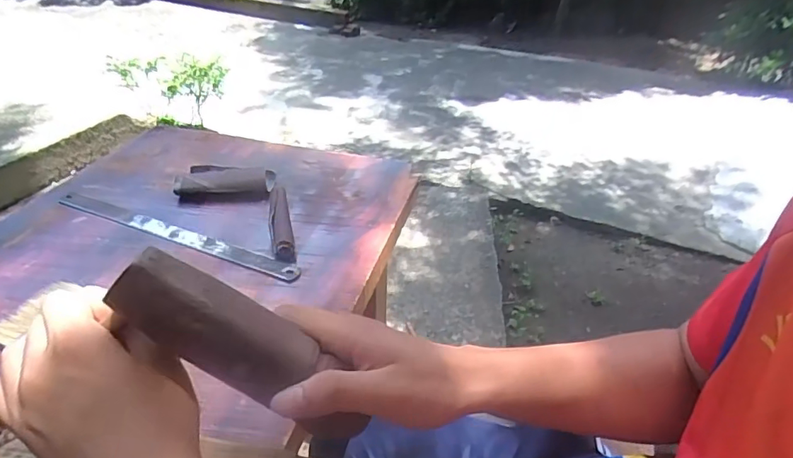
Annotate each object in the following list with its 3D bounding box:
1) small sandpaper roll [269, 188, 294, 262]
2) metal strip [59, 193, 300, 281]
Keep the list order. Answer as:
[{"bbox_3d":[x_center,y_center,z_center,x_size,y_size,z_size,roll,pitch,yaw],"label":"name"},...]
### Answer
[{"bbox_3d":[-0.119,-0.010,0.503,0.019,0.019,0.117,-9,39,-12],"label":"small sandpaper roll"},{"bbox_3d":[-0.233,0.004,0.502,0.306,0.004,0.021,15,46,18],"label":"metal strip"}]

